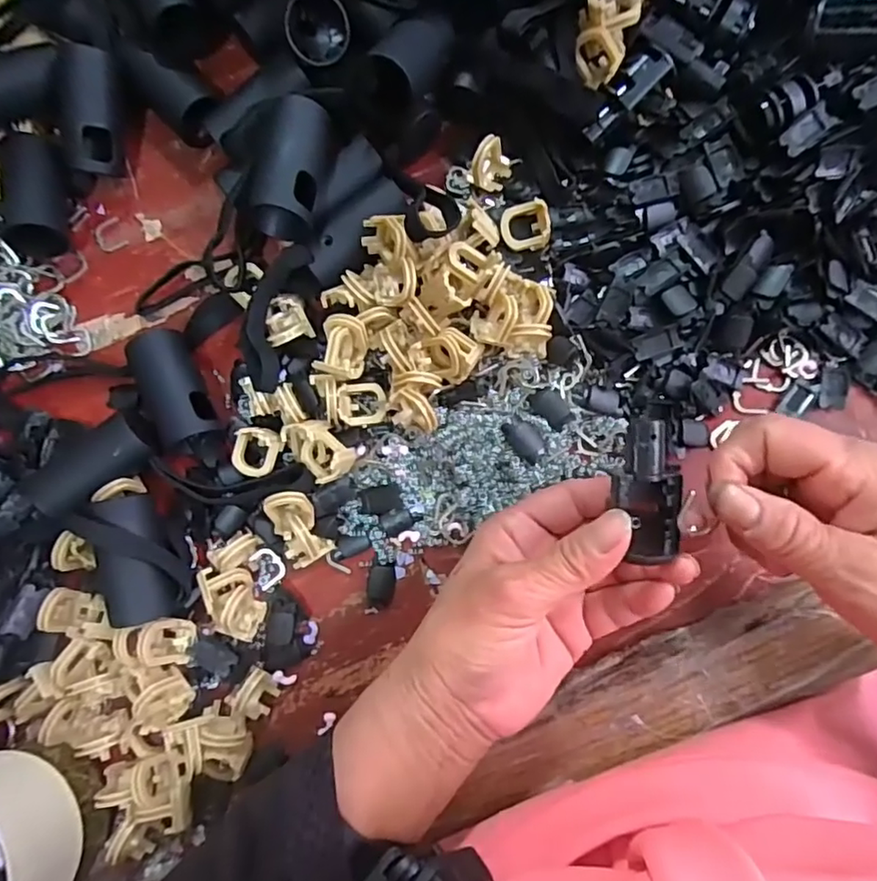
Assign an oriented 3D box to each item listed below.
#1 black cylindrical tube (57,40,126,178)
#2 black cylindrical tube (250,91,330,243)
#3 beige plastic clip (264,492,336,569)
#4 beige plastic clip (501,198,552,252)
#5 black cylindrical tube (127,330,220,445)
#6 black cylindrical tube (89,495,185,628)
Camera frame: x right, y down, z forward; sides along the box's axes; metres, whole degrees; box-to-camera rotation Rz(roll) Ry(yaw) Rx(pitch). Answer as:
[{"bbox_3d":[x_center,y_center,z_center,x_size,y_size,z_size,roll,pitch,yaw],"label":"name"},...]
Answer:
[{"bbox_3d":[-0.188,-0.179,0.315,0.026,0.022,0.061,5,112,4],"label":"black cylindrical tube"},{"bbox_3d":[-0.069,-0.129,0.283,0.026,0.033,0.069,7,84,6],"label":"black cylindrical tube"},{"bbox_3d":[-0.070,0.044,0.292,0.023,0.022,0.037,-29,81,1],"label":"beige plastic clip"},{"bbox_3d":[0.044,-0.109,0.292,0.025,0.017,0.020,-8,82,4],"label":"beige plastic clip"},{"bbox_3d":[-0.139,-0.028,0.305,0.027,0.030,0.065,-27,81,1],"label":"black cylindrical tube"},{"bbox_3d":[-0.147,0.057,0.281,0.030,0.025,0.062,-13,82,3],"label":"black cylindrical tube"}]

